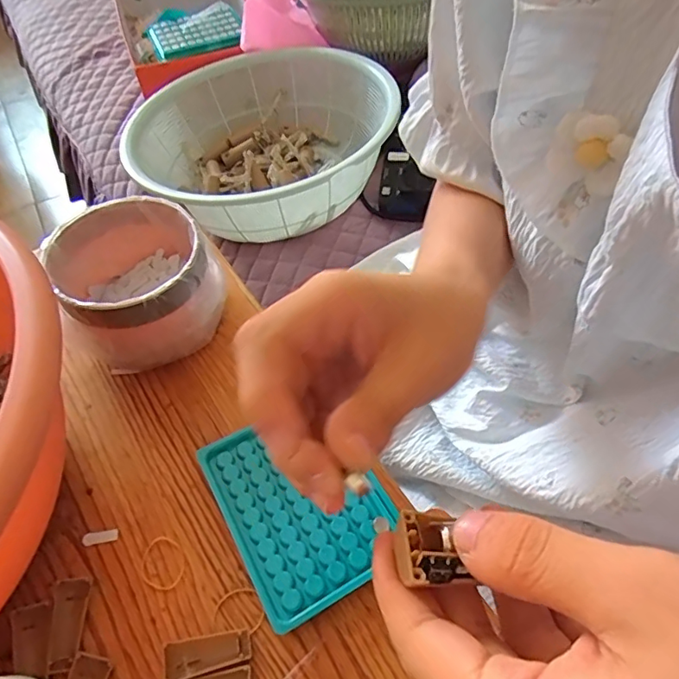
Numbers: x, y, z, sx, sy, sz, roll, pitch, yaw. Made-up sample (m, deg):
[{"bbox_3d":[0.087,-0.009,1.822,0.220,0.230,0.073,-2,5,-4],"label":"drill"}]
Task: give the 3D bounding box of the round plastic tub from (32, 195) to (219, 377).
[{"bbox_3d":[-0.161,-0.044,0.421,0.114,0.082,0.113,-1,53,2],"label":"round plastic tub"}]

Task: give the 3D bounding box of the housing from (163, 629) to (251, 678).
[{"bbox_3d":[-0.076,0.182,0.302,0.047,0.011,0.018,-12,53,-6],"label":"housing"}]

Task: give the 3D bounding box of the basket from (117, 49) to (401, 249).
[{"bbox_3d":[-0.086,-0.247,0.653,0.280,0.113,0.314,-23,55,-14],"label":"basket"}]

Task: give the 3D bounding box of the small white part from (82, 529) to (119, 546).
[{"bbox_3d":[-0.161,0.133,0.349,0.024,0.004,0.008,-11,53,-5],"label":"small white part"}]

